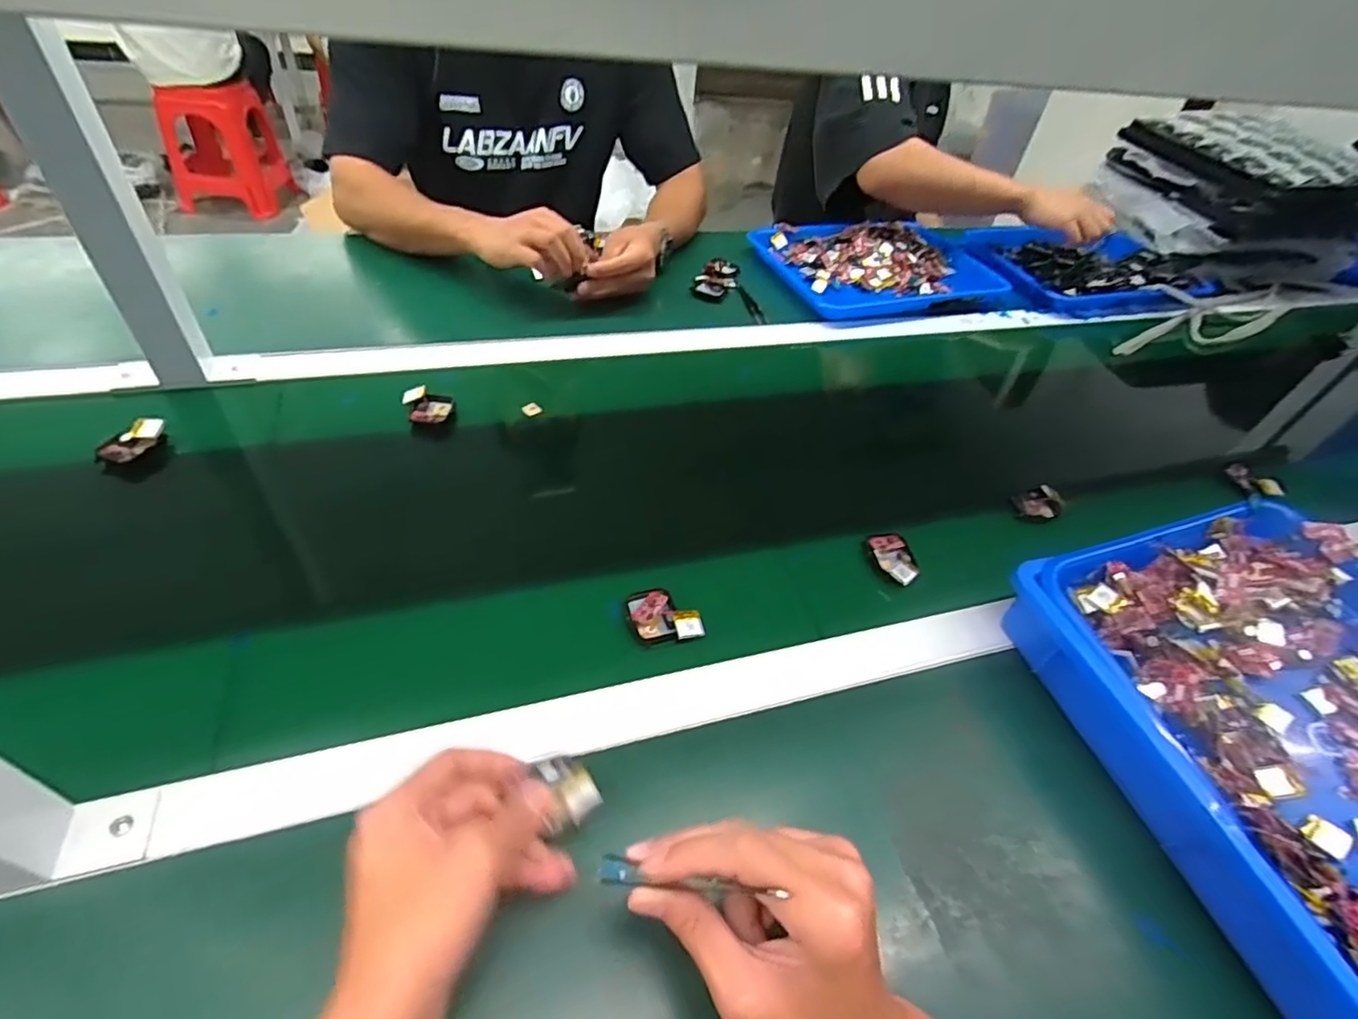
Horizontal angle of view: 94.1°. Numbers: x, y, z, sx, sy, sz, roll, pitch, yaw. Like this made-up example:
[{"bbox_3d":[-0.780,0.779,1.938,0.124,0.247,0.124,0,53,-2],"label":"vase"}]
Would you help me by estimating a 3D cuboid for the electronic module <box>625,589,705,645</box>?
[{"bbox_3d":[-0.012,0.079,0.476,0.053,0.011,0.045,-2,44,-10],"label":"electronic module"}]

